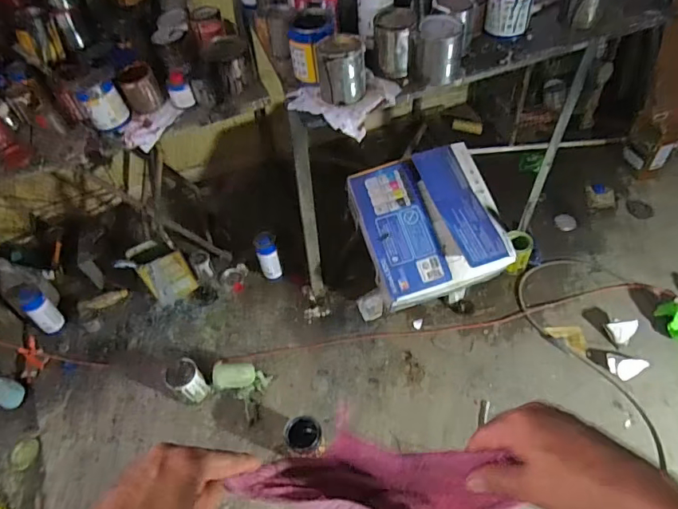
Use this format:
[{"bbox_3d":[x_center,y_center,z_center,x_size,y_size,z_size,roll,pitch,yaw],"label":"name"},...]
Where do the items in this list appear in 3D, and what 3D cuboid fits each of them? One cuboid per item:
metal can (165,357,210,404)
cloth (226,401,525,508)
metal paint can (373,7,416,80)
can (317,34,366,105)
[{"bbox_3d":[-0.483,0.417,1.533,0.093,0.151,0.101,-2,51,3],"label":"metal can"},{"bbox_3d":[0.035,0.237,0.489,0.236,0.170,0.091,8,55,12],"label":"cloth"},{"bbox_3d":[0.124,-0.473,1.060,0.084,0.129,0.081,-3,53,4],"label":"metal paint can"},{"bbox_3d":[0.005,-0.396,1.009,0.101,0.104,0.106,-2,51,3],"label":"can"}]

